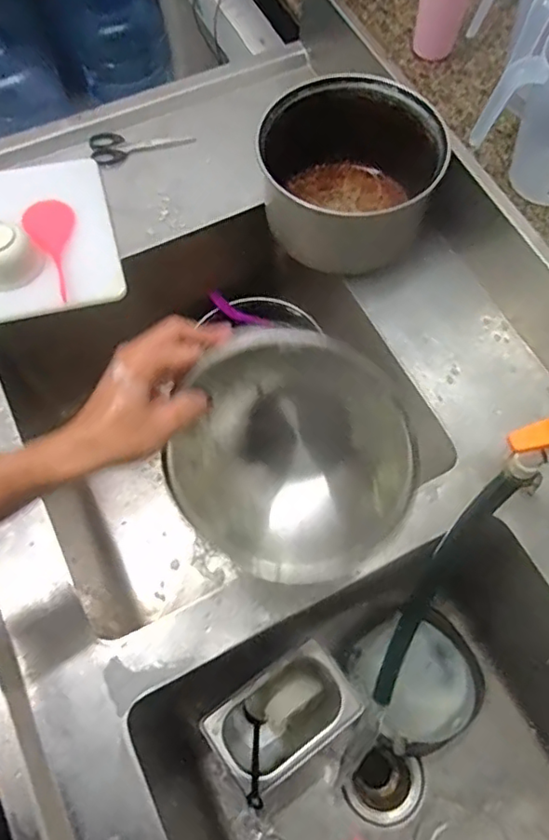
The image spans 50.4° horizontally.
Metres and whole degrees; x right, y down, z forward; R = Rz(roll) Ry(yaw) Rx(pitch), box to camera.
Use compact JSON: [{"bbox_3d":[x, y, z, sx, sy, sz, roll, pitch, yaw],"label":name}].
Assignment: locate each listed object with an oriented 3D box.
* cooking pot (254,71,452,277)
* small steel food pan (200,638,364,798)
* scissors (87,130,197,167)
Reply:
[{"bbox_3d":[0.100,-0.317,0.789,0.222,0.170,0.216,0,67,-1],"label":"cooking pot"},{"bbox_3d":[0.010,0.387,0.769,0.175,0.117,0.111,-33,71,-14],"label":"small steel food pan"},{"bbox_3d":[-0.200,-0.419,0.877,0.148,0.009,0.060,-20,68,-9],"label":"scissors"}]

